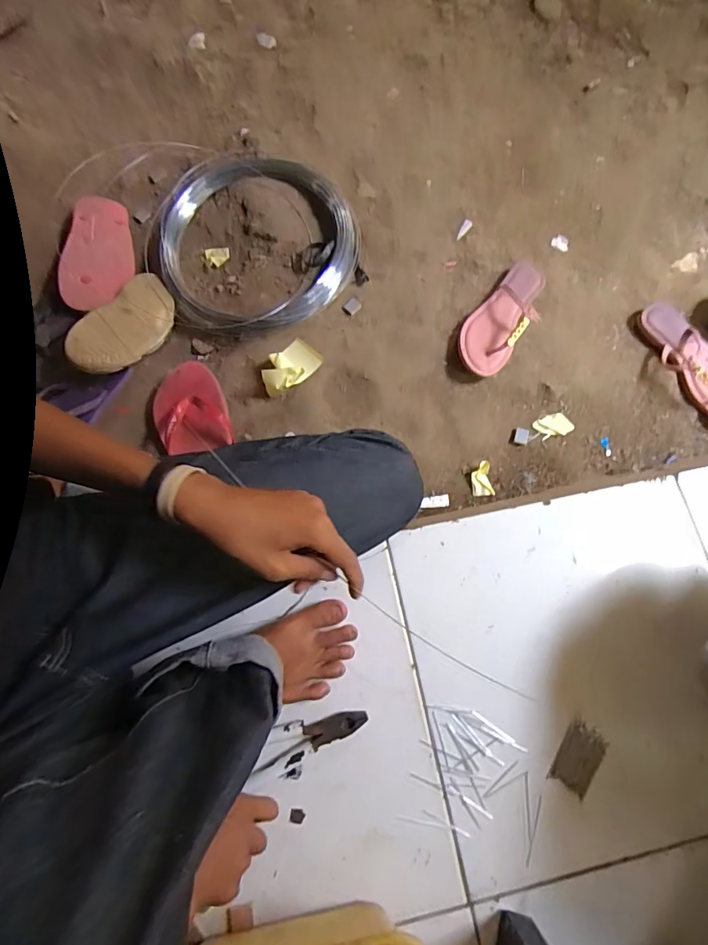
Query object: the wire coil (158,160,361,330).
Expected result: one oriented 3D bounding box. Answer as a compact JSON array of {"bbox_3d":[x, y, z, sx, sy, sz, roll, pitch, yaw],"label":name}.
[{"bbox_3d":[-0.166,-0.416,0.822,0.339,0.054,0.353,0,76,-1],"label":"wire coil"}]

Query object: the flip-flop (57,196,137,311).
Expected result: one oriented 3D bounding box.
[{"bbox_3d":[-0.450,-0.395,0.833,0.117,0.032,0.260,-8,66,-1],"label":"flip-flop"}]

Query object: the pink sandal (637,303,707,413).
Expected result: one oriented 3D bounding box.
[{"bbox_3d":[0.548,-0.180,0.752,0.105,0.038,0.228,-42,80,-10],"label":"pink sandal"}]

